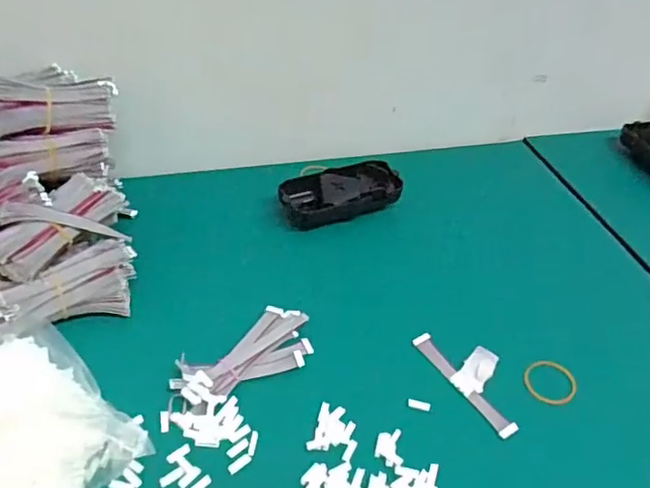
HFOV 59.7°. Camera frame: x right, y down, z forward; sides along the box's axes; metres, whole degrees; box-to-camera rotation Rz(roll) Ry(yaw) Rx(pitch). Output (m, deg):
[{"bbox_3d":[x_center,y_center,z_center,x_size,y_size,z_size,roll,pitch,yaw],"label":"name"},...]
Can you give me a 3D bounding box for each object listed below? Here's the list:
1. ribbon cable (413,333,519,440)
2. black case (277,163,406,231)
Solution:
[{"bbox_3d":[0.101,0.086,0.383,0.034,0.008,0.088,-42,51,-1],"label":"ribbon cable"},{"bbox_3d":[0.015,-0.045,0.512,0.110,0.032,0.040,-12,44,-18],"label":"black case"}]

